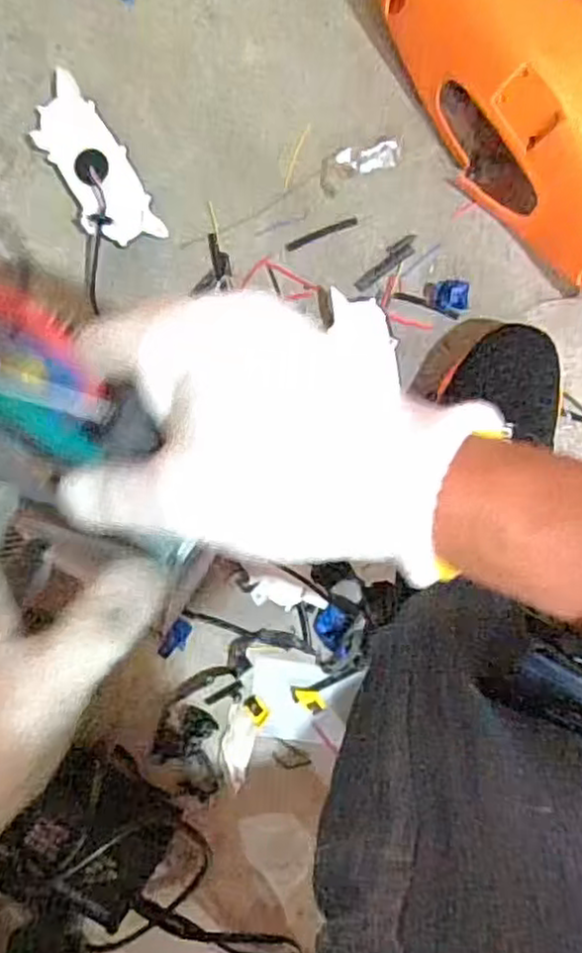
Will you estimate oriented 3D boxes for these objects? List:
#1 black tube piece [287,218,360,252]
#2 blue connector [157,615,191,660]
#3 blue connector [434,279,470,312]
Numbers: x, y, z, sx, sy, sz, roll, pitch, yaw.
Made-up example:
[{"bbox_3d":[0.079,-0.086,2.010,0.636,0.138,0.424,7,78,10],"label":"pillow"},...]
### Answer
[{"bbox_3d":[0.027,-0.208,0.599,0.064,0.004,0.007,-19,96,7],"label":"black tube piece"},{"bbox_3d":[-0.107,0.152,0.647,0.020,0.010,0.039,30,99,0],"label":"blue connector"},{"bbox_3d":[0.136,-0.152,0.584,0.029,0.011,0.025,5,98,5],"label":"blue connector"}]

